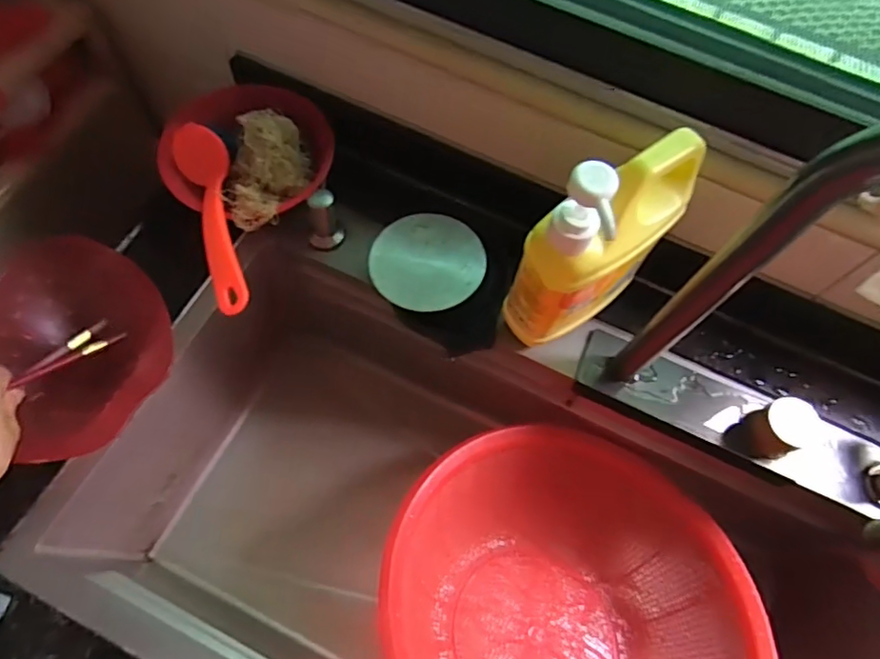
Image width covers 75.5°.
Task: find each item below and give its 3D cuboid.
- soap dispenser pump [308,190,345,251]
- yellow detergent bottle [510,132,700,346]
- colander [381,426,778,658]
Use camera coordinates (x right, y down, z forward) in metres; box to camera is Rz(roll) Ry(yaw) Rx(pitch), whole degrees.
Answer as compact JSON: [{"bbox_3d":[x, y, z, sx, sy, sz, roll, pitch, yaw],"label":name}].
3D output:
[{"bbox_3d":[-0.122,-0.114,0.592,0.034,0.067,0.030,-15,68,-10],"label":"soap dispenser pump"},{"bbox_3d":[0.132,-0.070,0.464,0.133,0.222,0.053,-33,72,-16],"label":"yellow detergent bottle"},{"bbox_3d":[0.119,0.284,0.570,0.369,0.153,0.369,8,49,-9],"label":"colander"}]

